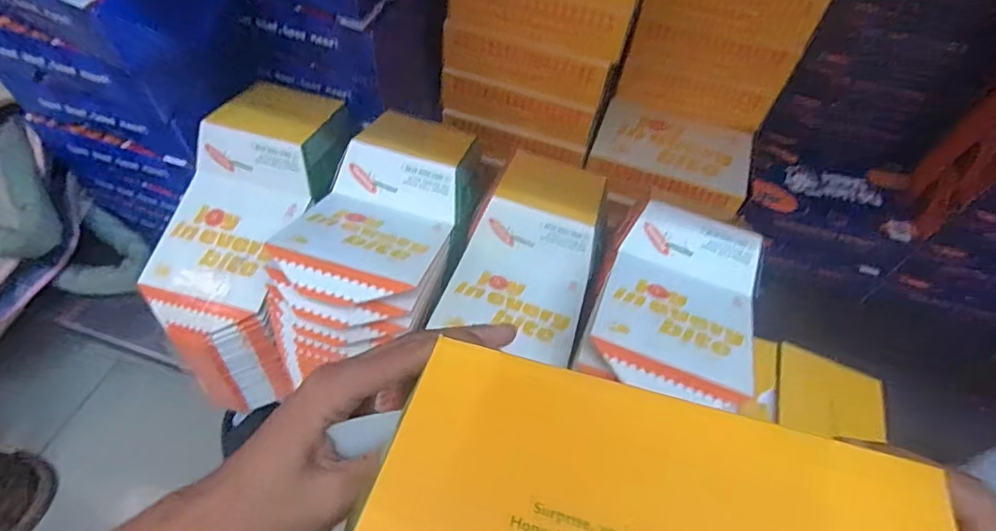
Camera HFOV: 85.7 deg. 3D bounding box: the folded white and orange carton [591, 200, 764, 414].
[{"bbox_3d":[0.131,0.027,0.386,0.103,0.030,0.155,22,54,10],"label":"folded white and orange carton"}]

